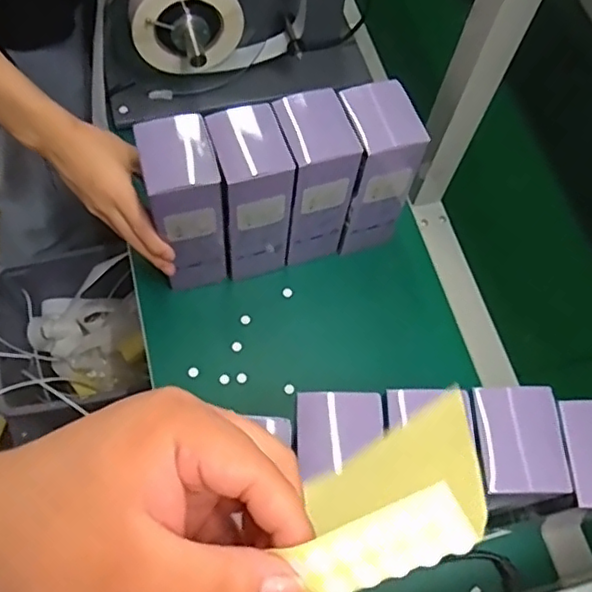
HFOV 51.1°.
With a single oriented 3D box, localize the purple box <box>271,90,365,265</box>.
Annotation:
[{"bbox_3d":[0.018,-0.115,0.673,0.073,0.175,0.089,-13,66,-11],"label":"purple box"}]

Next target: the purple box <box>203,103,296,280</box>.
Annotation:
[{"bbox_3d":[-0.046,-0.102,0.659,0.067,0.191,0.095,-10,66,-10],"label":"purple box"}]

